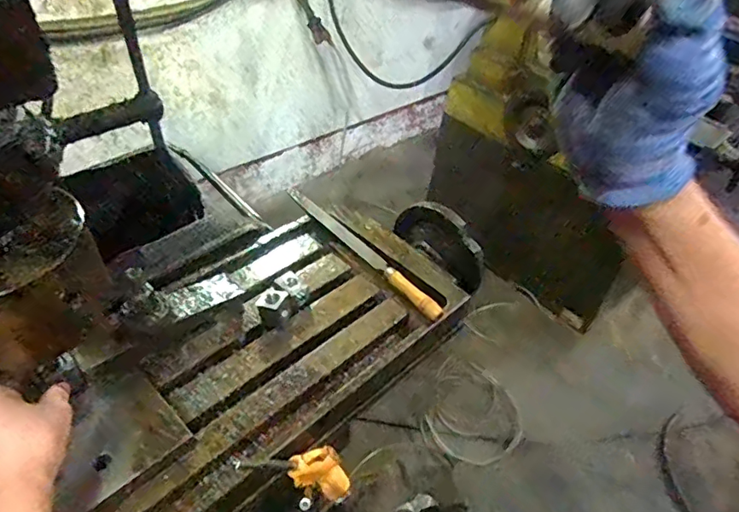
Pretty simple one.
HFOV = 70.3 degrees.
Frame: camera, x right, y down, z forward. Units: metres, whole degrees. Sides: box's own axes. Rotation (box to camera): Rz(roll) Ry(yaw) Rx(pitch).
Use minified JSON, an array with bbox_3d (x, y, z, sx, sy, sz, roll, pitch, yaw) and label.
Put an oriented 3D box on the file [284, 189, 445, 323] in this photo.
[{"bbox_3d":[-0.014,-0.014,0.654,0.021,0.022,0.287,-26,51,-30],"label":"file"}]

